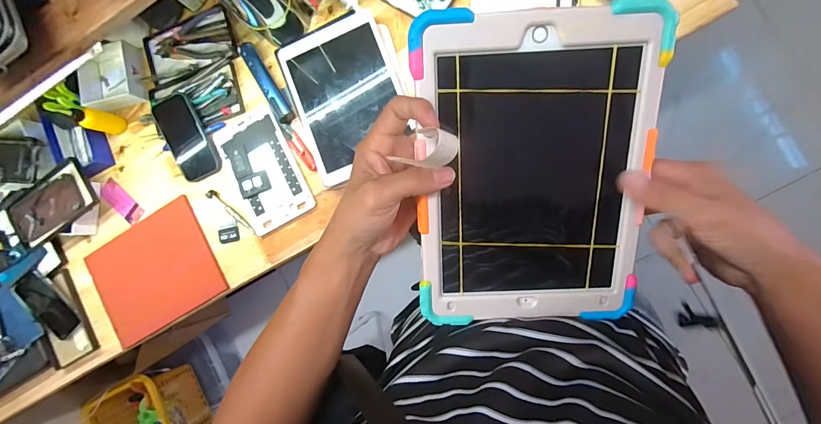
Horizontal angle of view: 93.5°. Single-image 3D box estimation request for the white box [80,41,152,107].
[{"bbox_3d":[-0.548,-0.251,0.716,0.116,0.046,0.111,-10,87,10],"label":"white box"}]

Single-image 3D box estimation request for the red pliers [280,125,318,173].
[{"bbox_3d":[-0.196,-0.112,0.680,0.026,0.014,0.102,-39,83,7],"label":"red pliers"}]

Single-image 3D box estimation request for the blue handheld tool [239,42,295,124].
[{"bbox_3d":[-0.254,-0.228,0.678,0.027,0.026,0.159,-31,84,8],"label":"blue handheld tool"}]

